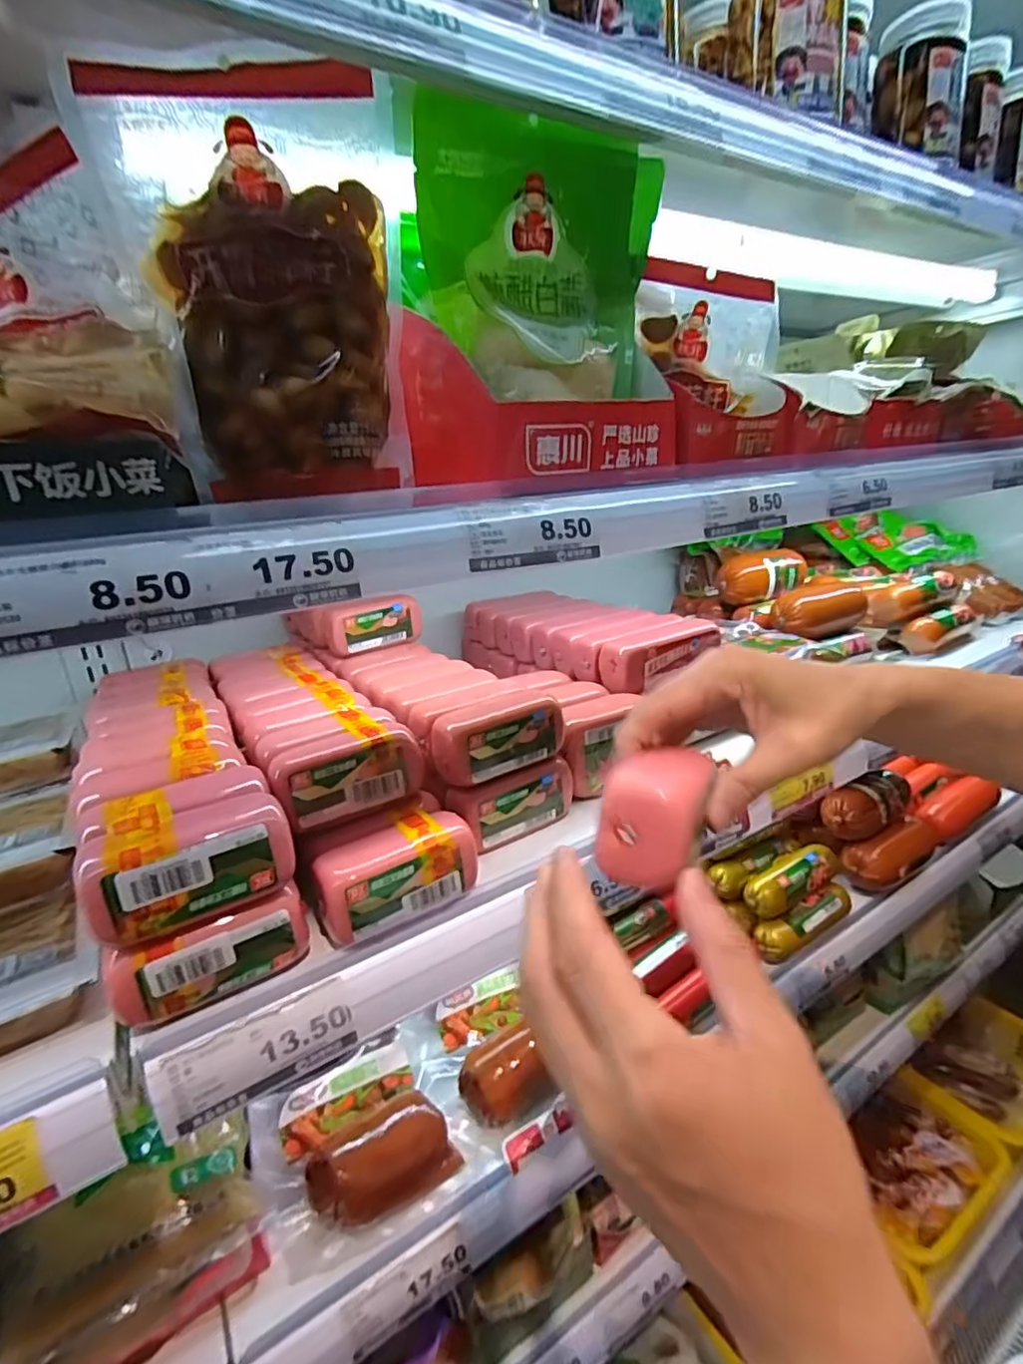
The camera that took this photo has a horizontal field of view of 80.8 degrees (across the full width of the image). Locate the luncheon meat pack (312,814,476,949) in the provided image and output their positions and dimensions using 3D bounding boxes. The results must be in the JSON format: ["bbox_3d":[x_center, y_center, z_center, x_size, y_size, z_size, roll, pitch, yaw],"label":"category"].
[{"bbox_3d":[-0.073,0.120,0.383,0.101,0.043,0.041,-15,19,-29],"label":"luncheon meat pack"}]

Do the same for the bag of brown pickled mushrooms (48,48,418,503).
[{"bbox_3d":[-0.124,-0.198,0.312,0.142,0.188,0.035,-7,17,-5],"label":"bag of brown pickled mushrooms"}]

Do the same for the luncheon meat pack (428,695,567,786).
[{"bbox_3d":[-0.010,0.040,0.453,0.102,0.048,0.034,-14,18,-26],"label":"luncheon meat pack"}]

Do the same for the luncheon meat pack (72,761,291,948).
[{"bbox_3d":[-0.179,0.090,0.338,0.101,0.048,0.080,-16,19,-30],"label":"luncheon meat pack"}]

